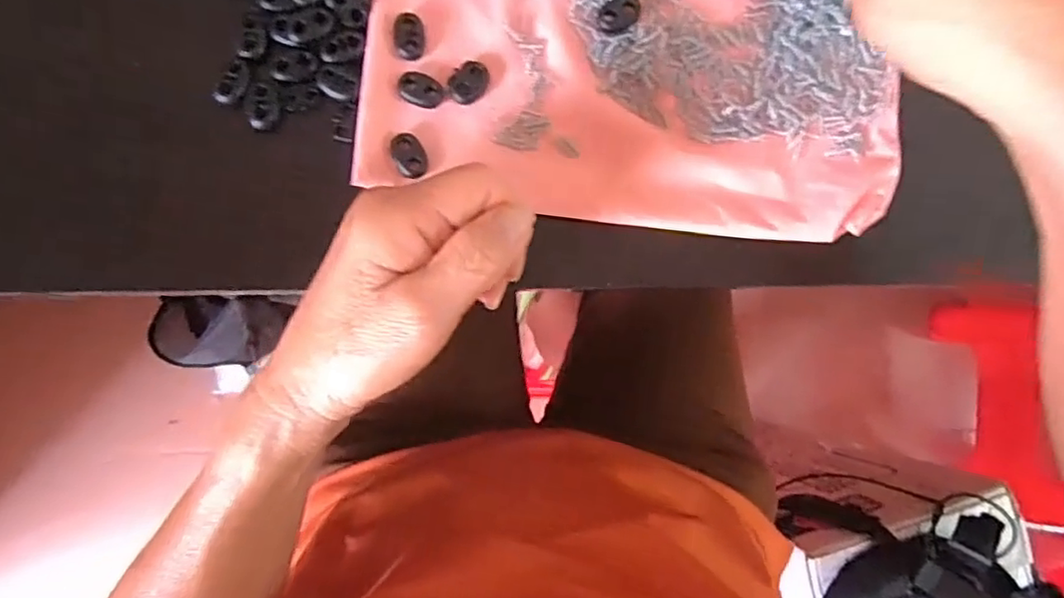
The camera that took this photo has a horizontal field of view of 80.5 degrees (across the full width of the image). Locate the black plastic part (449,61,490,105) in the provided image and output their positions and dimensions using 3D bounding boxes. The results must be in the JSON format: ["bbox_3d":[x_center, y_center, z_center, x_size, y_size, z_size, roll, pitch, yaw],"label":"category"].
[{"bbox_3d":[-0.030,-0.105,0.302,0.021,0.004,0.016,-43,95,-4],"label":"black plastic part"}]

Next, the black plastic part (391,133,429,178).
[{"bbox_3d":[-0.057,-0.067,0.294,0.015,0.007,0.022,-22,94,-5],"label":"black plastic part"}]

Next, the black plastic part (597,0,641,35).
[{"bbox_3d":[0.044,-0.138,0.306,0.023,0.007,0.015,-30,94,-5],"label":"black plastic part"}]

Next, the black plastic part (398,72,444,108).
[{"bbox_3d":[-0.052,-0.099,0.297,0.020,0.004,0.015,19,89,-6],"label":"black plastic part"}]

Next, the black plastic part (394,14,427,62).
[{"bbox_3d":[-0.058,-0.124,0.296,0.014,0.006,0.020,2,91,-6],"label":"black plastic part"}]

